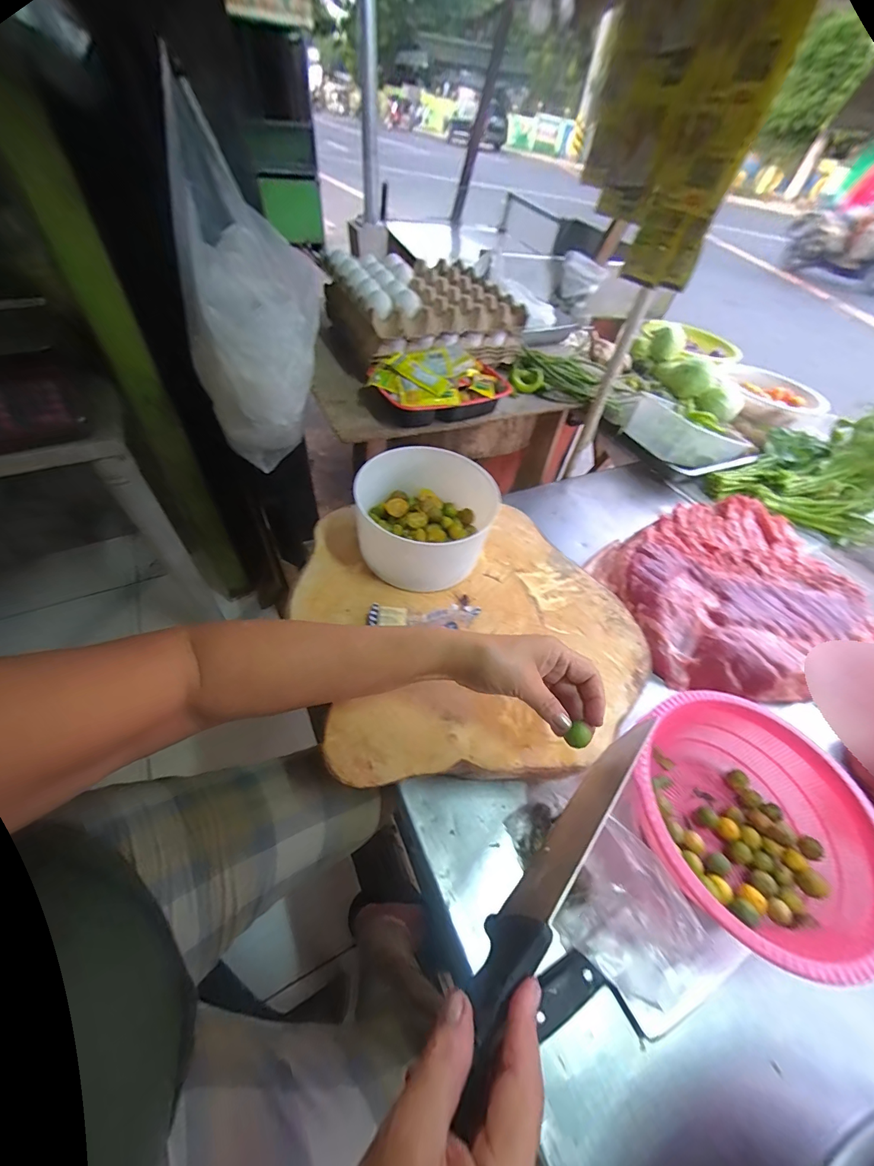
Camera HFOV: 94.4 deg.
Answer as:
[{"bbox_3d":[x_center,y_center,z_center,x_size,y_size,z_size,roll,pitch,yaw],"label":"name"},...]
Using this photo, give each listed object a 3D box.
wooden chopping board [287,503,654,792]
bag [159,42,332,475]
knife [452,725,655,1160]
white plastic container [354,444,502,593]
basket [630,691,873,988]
[{"bbox_3d":[0.041,0.035,0.485,0.409,0.035,0.369,-6,54,-10],"label":"wooden chopping board"},{"bbox_3d":[-0.277,-0.423,0.594,0.172,0.455,0.144,-13,15,-15],"label":"bag"},{"bbox_3d":[0.091,0.202,0.289,0.255,0.055,0.020,-38,87,-33],"label":"knife"},{"bbox_3d":[-0.012,-0.078,0.508,0.146,0.105,0.157,3,53,-4],"label":"white plastic container"},{"bbox_3d":[0.314,0.242,0.422,0.227,0.093,0.229,3,53,-4],"label":"basket"}]

